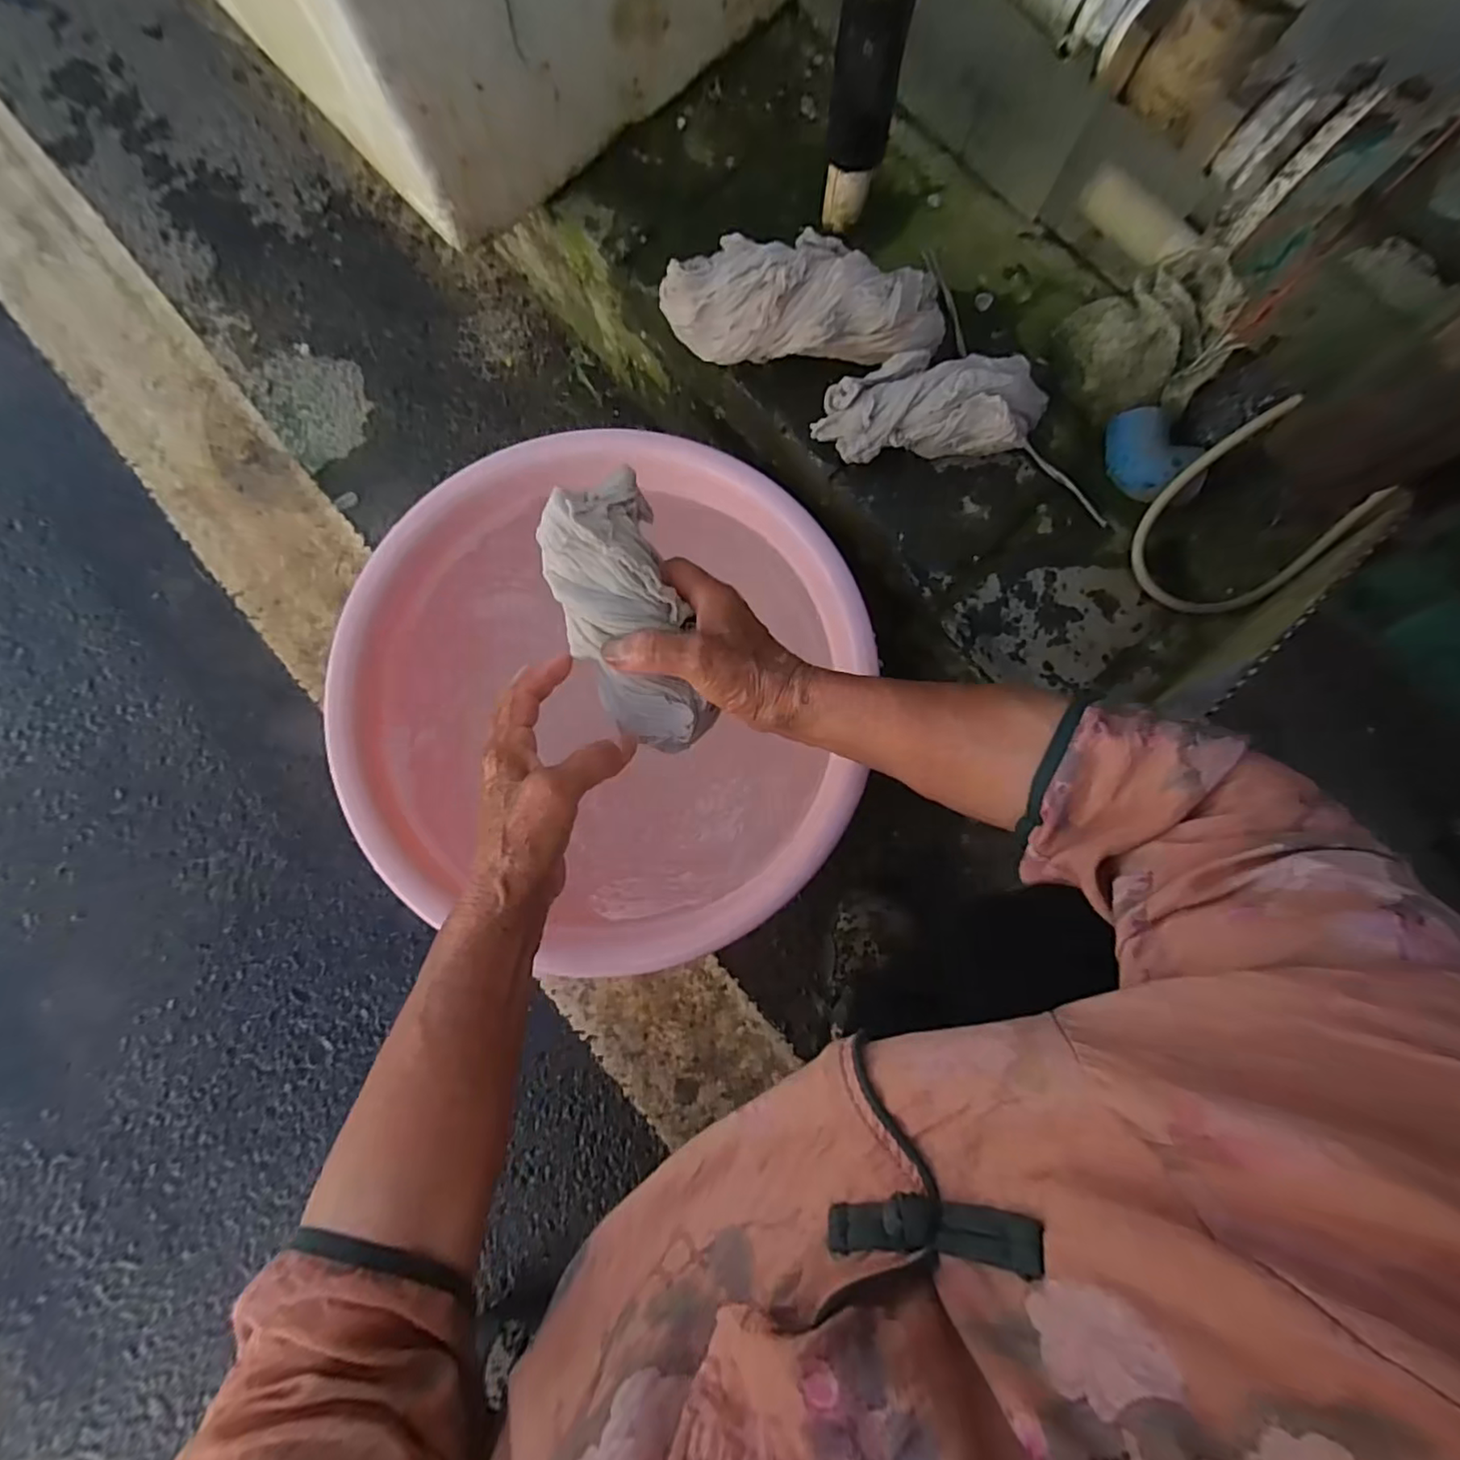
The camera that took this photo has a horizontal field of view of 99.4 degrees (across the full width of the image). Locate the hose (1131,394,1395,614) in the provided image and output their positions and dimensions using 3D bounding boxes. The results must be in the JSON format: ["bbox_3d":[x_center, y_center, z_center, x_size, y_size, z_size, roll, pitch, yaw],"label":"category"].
[{"bbox_3d":[0.351,-0.140,0.430,0.116,0.044,0.126,3,114,7],"label":"hose"}]

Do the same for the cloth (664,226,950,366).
[{"bbox_3d":[0.054,-0.304,0.449,0.195,0.072,0.077,7,82,0],"label":"cloth"}]

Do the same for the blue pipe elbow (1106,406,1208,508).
[{"bbox_3d":[0.293,-0.189,0.437,0.038,0.042,0.076,-27,83,-5],"label":"blue pipe elbow"}]

